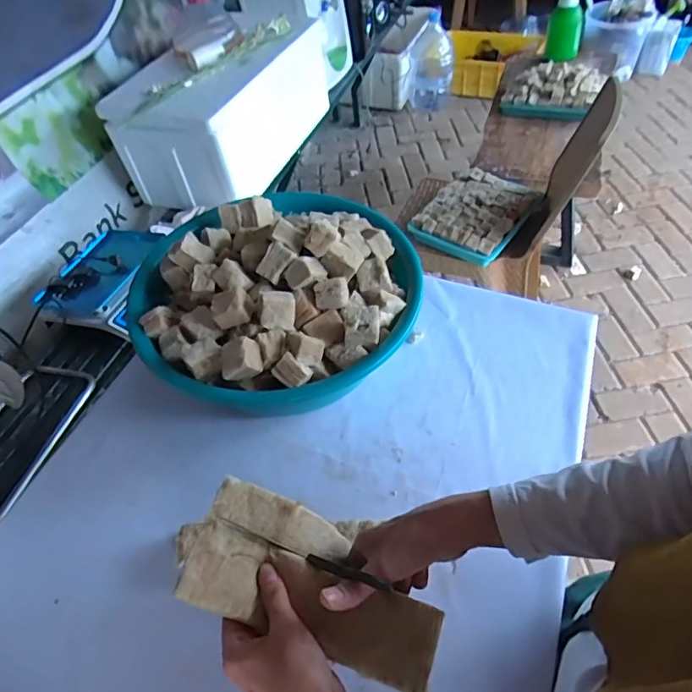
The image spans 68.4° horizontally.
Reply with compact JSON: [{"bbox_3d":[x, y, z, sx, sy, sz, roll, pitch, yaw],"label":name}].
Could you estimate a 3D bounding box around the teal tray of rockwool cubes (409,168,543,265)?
[{"bbox_3d":[0.380,-0.386,1.466,0.257,0.119,0.334,29,60,29],"label":"teal tray of rockwool cubes"}]

